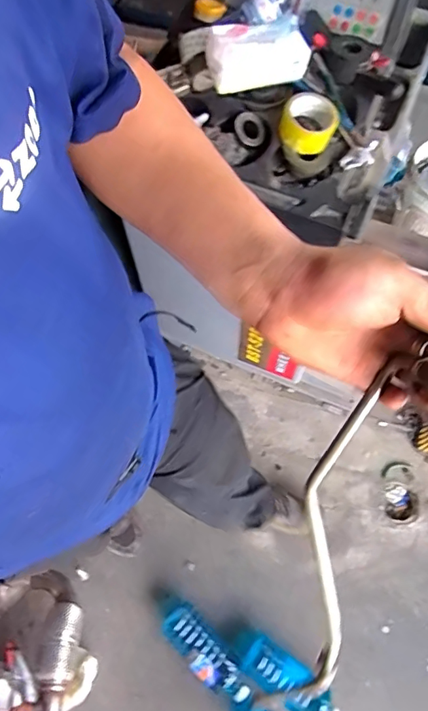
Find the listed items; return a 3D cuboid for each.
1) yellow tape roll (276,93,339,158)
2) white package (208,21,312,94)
[{"bbox_3d":[0.153,-0.374,0.803,0.088,0.053,0.073,15,68,7],"label":"yellow tape roll"},{"bbox_3d":[0.070,-0.477,0.778,0.148,0.064,0.074,-11,68,-4],"label":"white package"}]

